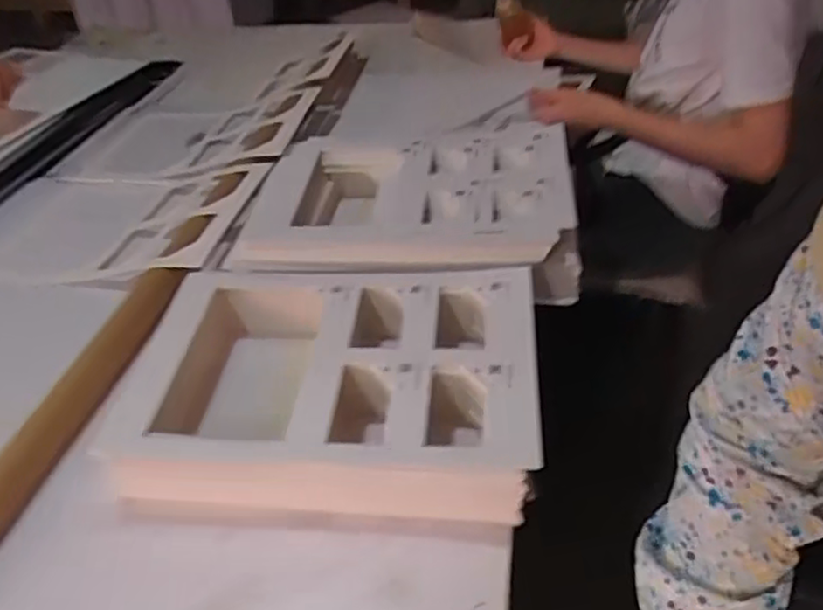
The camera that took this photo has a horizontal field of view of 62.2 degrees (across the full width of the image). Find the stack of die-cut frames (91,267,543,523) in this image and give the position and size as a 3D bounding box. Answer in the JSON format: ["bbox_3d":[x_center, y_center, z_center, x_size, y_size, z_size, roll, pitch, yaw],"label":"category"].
[{"bbox_3d":[-0.082,0.075,0.699,0.403,0.096,0.279,1,41,8],"label":"stack of die-cut frames"}]

